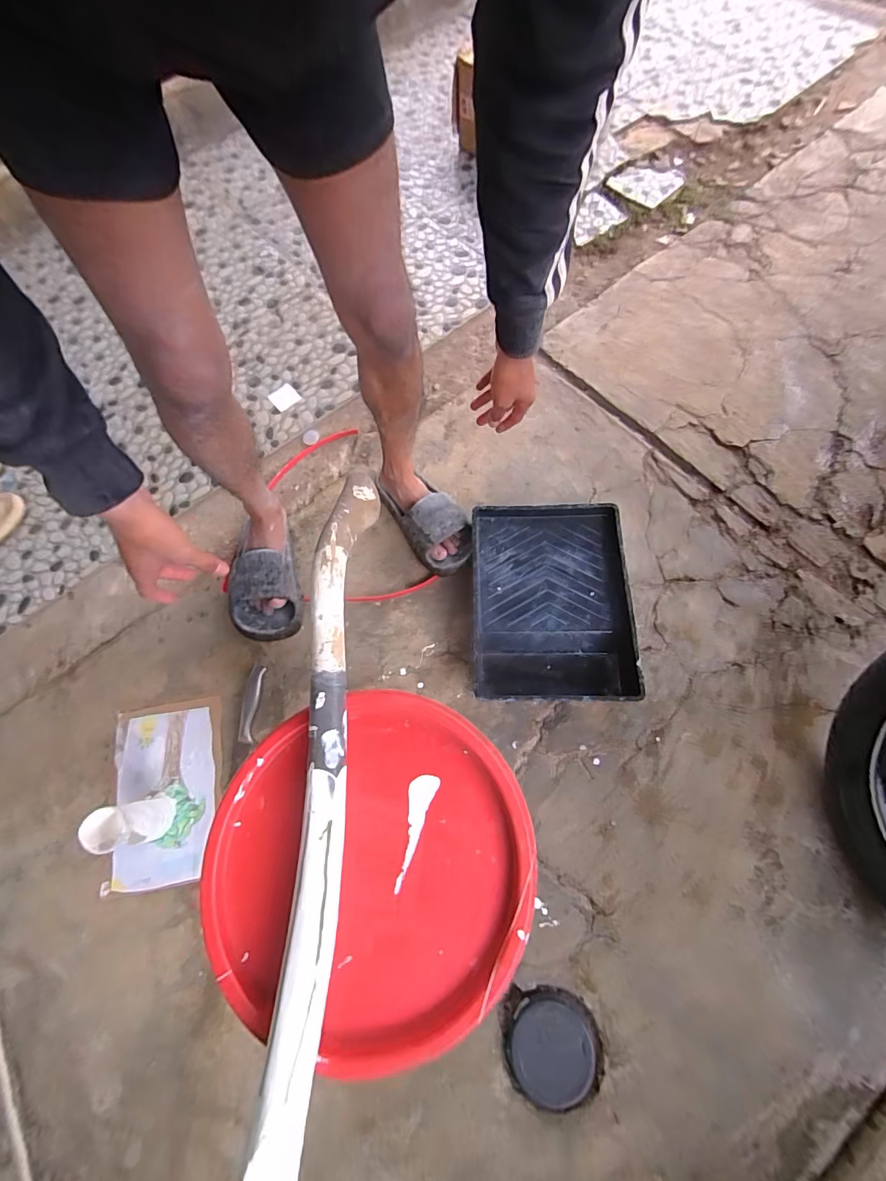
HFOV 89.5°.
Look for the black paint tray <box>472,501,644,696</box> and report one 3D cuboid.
[{"bbox_3d":[0.198,0.017,0.838,0.277,0.094,0.370,-2,72,7],"label":"black paint tray"}]

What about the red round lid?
[{"bbox_3d":[-0.067,0.245,0.411,0.289,0.030,0.278,-1,70,2],"label":"red round lid"}]

